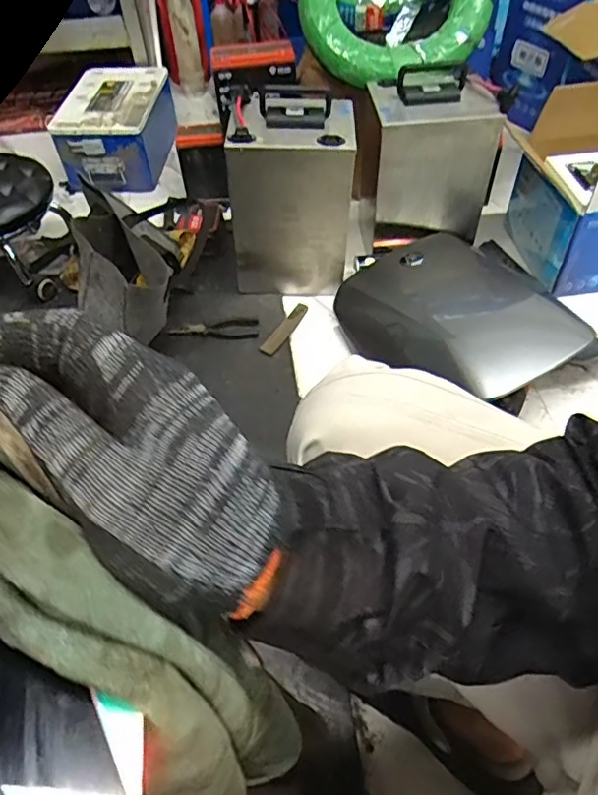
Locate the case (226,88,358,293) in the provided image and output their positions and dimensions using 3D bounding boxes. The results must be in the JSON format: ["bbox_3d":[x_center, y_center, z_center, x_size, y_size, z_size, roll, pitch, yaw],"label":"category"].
[{"bbox_3d":[0.001,-0.371,1.102,0.242,0.359,0.152,5,51,6],"label":"case"}]

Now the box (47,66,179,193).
[{"bbox_3d":[-0.467,-0.701,1.471,0.257,0.174,0.318,-1,51,1],"label":"box"}]

